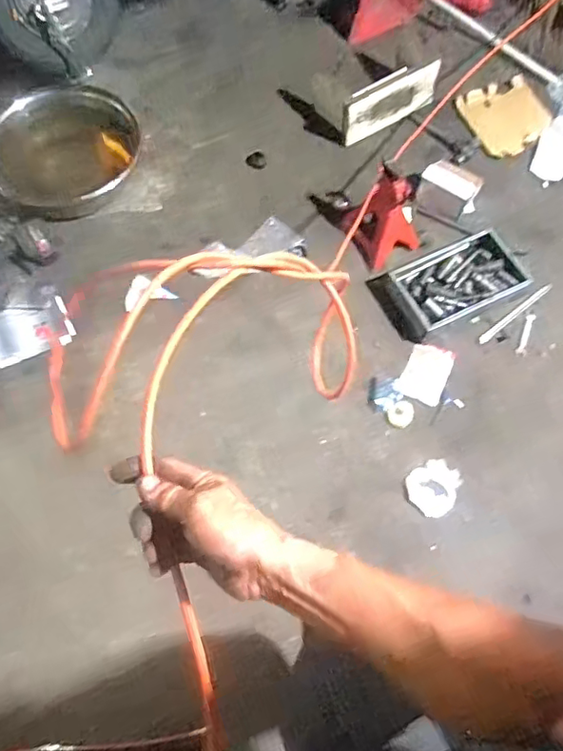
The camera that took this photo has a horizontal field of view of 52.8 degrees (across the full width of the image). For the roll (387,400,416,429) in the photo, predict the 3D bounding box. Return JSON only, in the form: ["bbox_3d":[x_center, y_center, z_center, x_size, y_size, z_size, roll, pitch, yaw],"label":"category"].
[{"bbox_3d":[0.305,0.100,1.439,0.068,0.020,0.062,2,67,-4],"label":"roll"}]

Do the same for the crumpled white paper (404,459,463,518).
[{"bbox_3d":[0.377,0.276,1.392,0.133,0.022,0.123,-29,74,-10],"label":"crumpled white paper"}]

